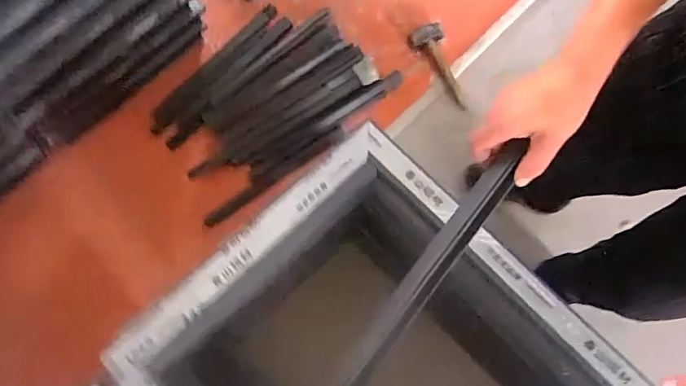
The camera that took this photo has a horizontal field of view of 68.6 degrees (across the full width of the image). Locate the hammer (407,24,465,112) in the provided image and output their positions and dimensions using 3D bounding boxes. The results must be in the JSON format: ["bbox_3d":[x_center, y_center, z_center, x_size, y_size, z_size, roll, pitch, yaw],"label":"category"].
[{"bbox_3d":[0.282,-0.358,1.445,0.094,0.029,0.261,-28,93,-11],"label":"hammer"}]

